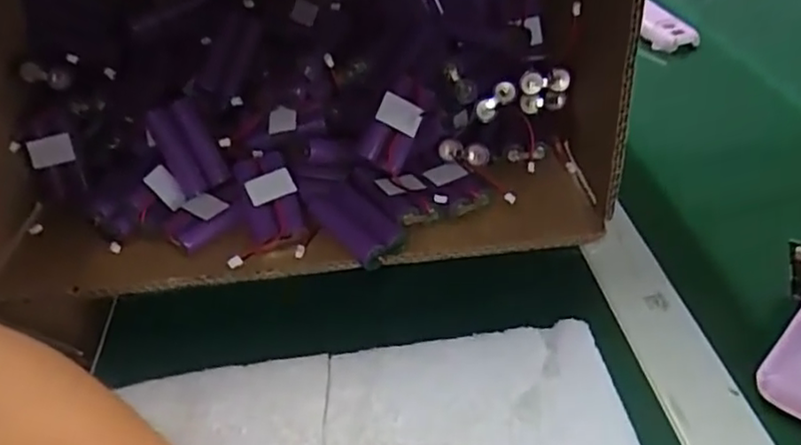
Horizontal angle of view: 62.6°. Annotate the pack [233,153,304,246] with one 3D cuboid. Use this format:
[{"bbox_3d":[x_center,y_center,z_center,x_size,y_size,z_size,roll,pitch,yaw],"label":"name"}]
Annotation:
[{"bbox_3d":[-0.089,-0.018,0.443,0.033,0.021,0.072,-15,62,-15],"label":"pack"}]

